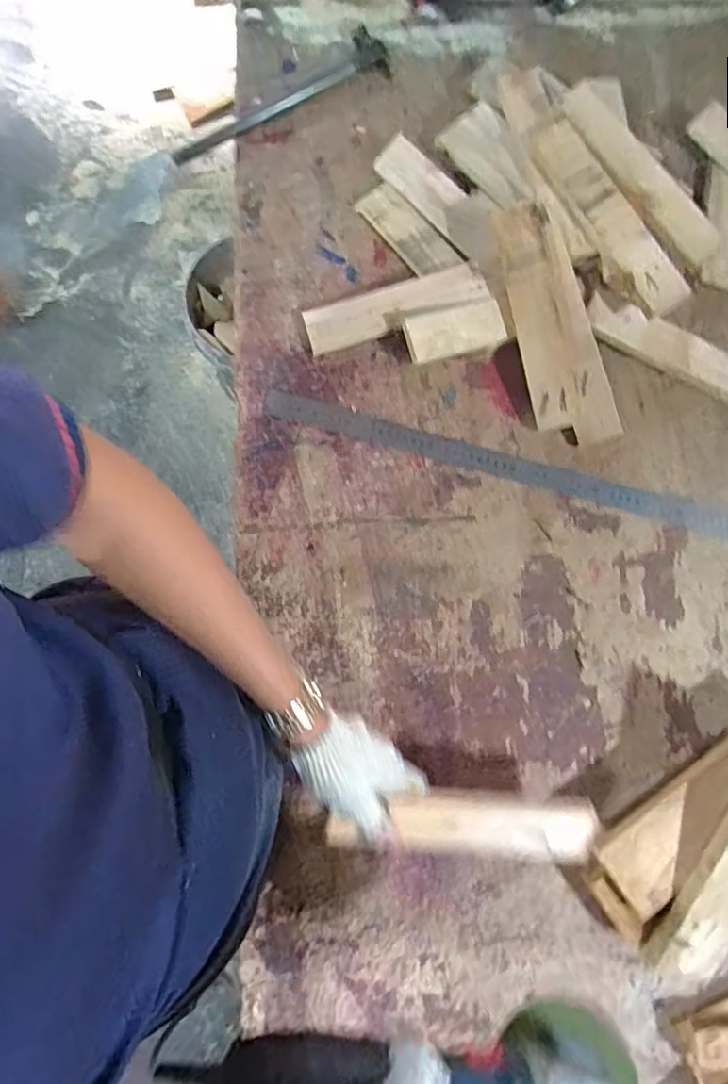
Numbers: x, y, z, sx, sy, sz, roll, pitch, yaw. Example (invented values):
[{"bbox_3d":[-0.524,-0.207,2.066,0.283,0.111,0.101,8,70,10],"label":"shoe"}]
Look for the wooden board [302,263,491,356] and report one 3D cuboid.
[{"bbox_3d":[0.034,-0.266,0.651,0.204,0.011,0.049,-15,99,5],"label":"wooden board"}]

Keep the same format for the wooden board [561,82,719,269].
[{"bbox_3d":[0.296,-0.388,0.608,0.222,0.040,0.032,43,80,-8],"label":"wooden board"}]

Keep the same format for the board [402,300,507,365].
[{"bbox_3d":[0.102,-0.237,0.641,0.110,0.009,0.049,-17,99,-8],"label":"board"}]

